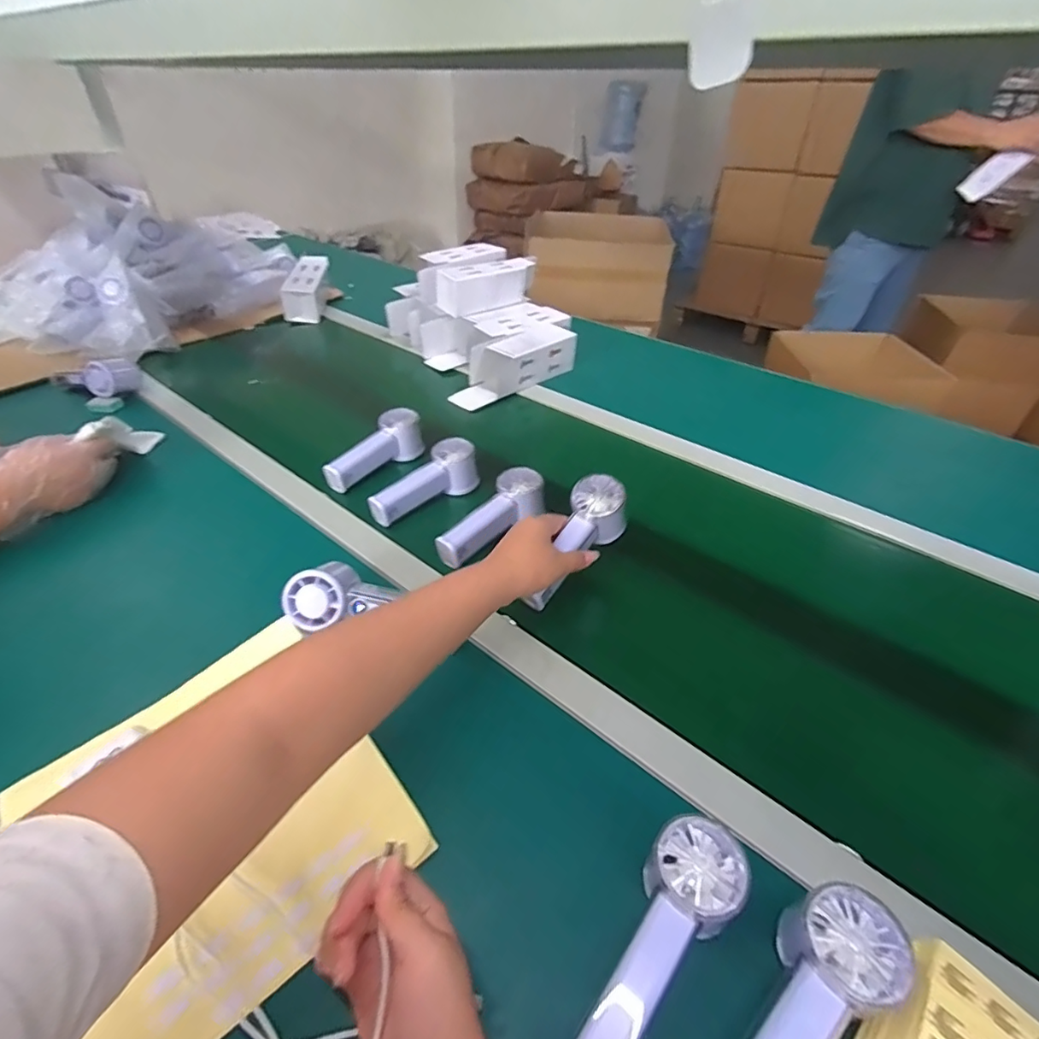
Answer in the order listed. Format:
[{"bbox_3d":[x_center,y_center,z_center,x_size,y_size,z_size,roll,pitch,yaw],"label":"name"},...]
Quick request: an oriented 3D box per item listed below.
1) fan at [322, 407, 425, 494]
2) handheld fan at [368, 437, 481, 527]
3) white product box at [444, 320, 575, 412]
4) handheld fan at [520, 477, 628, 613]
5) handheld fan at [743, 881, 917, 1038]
[{"bbox_3d":[-0.202,-0.096,0.747,0.059,0.057,0.150,23,44,24],"label":"fan"},{"bbox_3d":[-0.119,-0.047,0.690,0.056,0.054,0.151,27,46,27],"label":"handheld fan"},{"bbox_3d":[-0.012,-0.283,0.971,0.248,0.076,0.095,-31,50,-33],"label":"white product box"},{"bbox_3d":[0.059,0.027,0.556,0.054,0.049,0.157,26,74,27],"label":"handheld fan"},{"bbox_3d":[0.149,0.272,0.293,0.150,0.056,0.054,-22,45,-26],"label":"handheld fan"}]

